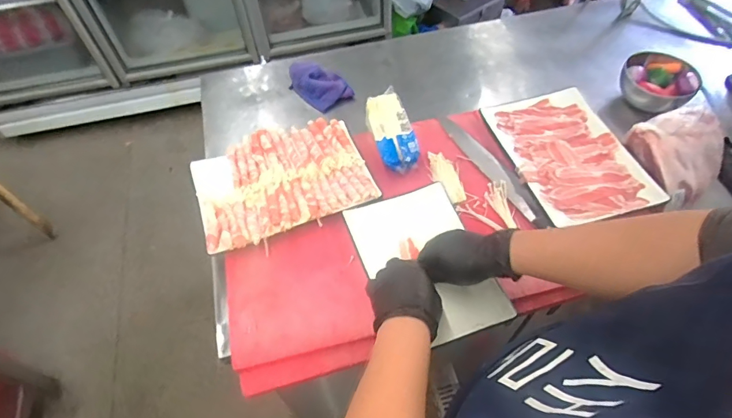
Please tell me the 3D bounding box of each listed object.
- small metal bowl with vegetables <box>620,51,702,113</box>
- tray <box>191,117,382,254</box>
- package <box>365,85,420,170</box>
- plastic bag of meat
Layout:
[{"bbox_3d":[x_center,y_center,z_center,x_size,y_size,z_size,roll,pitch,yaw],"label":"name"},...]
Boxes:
[{"bbox_3d":[0.603,-0.260,0.901,0.138,0.072,0.123,23,59,18],"label":"small metal bowl with vegetables"},{"bbox_3d":[-0.143,-0.050,0.748,0.285,0.033,0.217,-20,56,-11],"label":"tray"},{"bbox_3d":[0.045,-0.149,0.793,0.069,0.033,0.184,-13,55,-6],"label":"package"},{"bbox_3d":[0.554,-0.095,0.743,0.153,0.082,0.148,-14,55,-7],"label":"plastic bag of meat"}]

